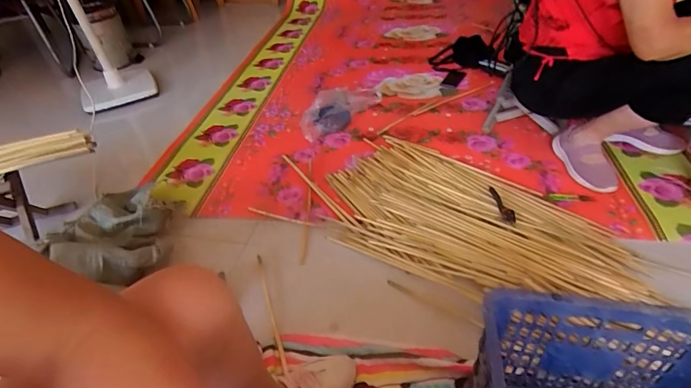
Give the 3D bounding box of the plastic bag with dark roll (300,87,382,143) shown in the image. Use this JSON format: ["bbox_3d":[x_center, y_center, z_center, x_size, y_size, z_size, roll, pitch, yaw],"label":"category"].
[{"bbox_3d":[-0.039,-0.337,1.514,0.350,0.122,0.159,-30,46,-25],"label":"plastic bag with dark roll"}]

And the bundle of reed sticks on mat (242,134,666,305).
[{"bbox_3d":[0.256,0.024,1.093,1.007,0.054,0.510,16,45,22],"label":"bundle of reed sticks on mat"}]

